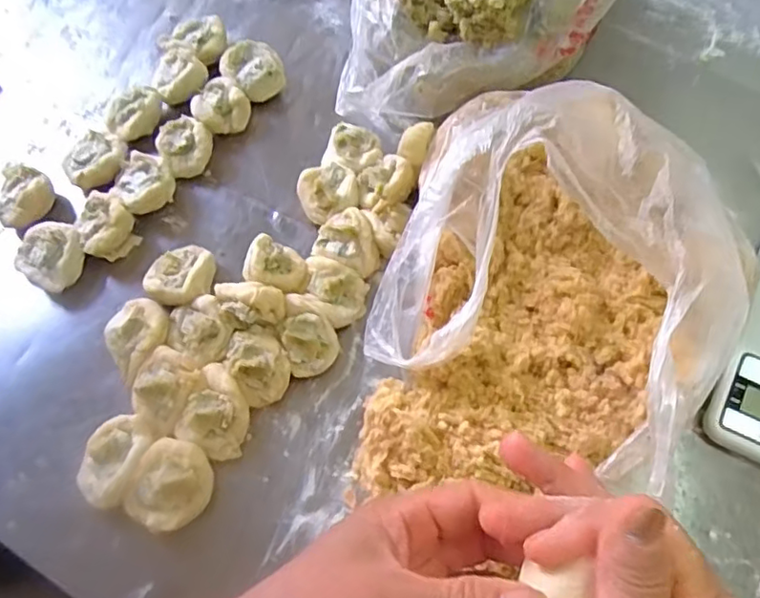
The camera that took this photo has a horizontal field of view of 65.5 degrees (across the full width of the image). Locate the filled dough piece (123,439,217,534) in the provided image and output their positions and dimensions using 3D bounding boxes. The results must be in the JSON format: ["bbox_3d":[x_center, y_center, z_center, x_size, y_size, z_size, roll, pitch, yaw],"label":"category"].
[{"bbox_3d":[-0.129,0.116,0.369,0.044,0.029,0.051,20,66,10],"label":"filled dough piece"}]

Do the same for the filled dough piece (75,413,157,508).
[{"bbox_3d":[-0.169,0.104,0.378,0.042,0.029,0.054,21,67,11],"label":"filled dough piece"}]

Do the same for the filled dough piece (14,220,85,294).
[{"bbox_3d":[-0.244,-0.031,0.443,0.044,0.031,0.047,-1,64,1],"label":"filled dough piece"}]

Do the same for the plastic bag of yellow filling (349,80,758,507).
[{"bbox_3d":[0.107,-0.015,0.375,0.213,0.126,0.246,6,65,4],"label":"plastic bag of yellow filling"}]

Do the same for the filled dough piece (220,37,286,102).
[{"bbox_3d":[-0.111,-0.197,0.517,0.048,0.028,0.058,-25,66,-10],"label":"filled dough piece"}]

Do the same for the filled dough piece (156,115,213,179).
[{"bbox_3d":[-0.158,-0.123,0.483,0.041,0.028,0.049,-32,68,-13],"label":"filled dough piece"}]

